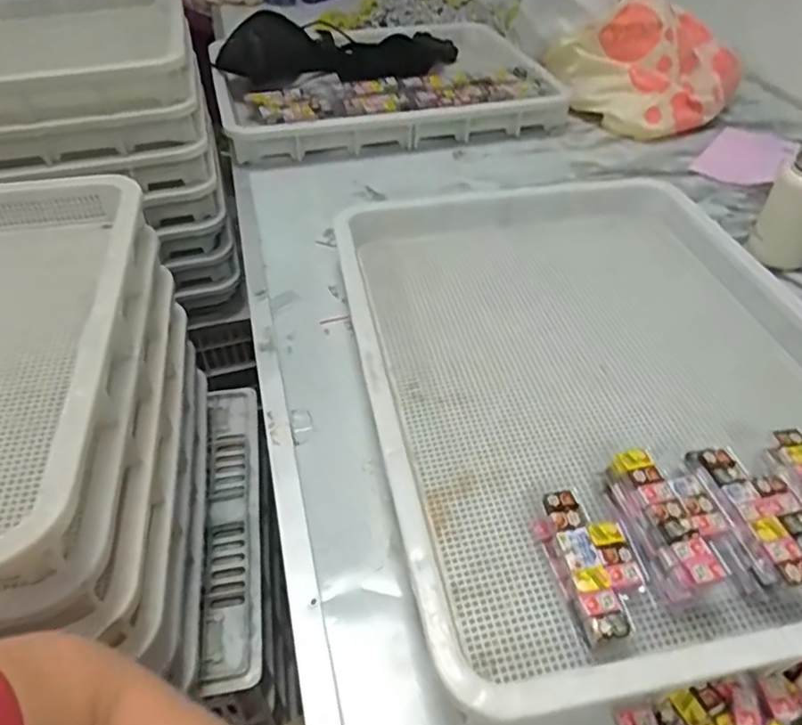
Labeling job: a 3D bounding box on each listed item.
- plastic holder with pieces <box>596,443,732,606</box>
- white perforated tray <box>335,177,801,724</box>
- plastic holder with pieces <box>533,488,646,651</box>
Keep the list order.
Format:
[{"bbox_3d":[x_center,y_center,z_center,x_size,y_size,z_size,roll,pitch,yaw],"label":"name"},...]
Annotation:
[{"bbox_3d":[0.214,0.133,0.490,0.063,0.053,0.119,-6,45,-7],"label":"plastic holder with pieces"},{"bbox_3d":[0.214,-0.014,0.653,0.498,0.072,0.647,-7,45,-8],"label":"white perforated tray"},{"bbox_3d":[0.150,0.162,0.475,0.058,0.038,0.118,-7,45,-8],"label":"plastic holder with pieces"}]

